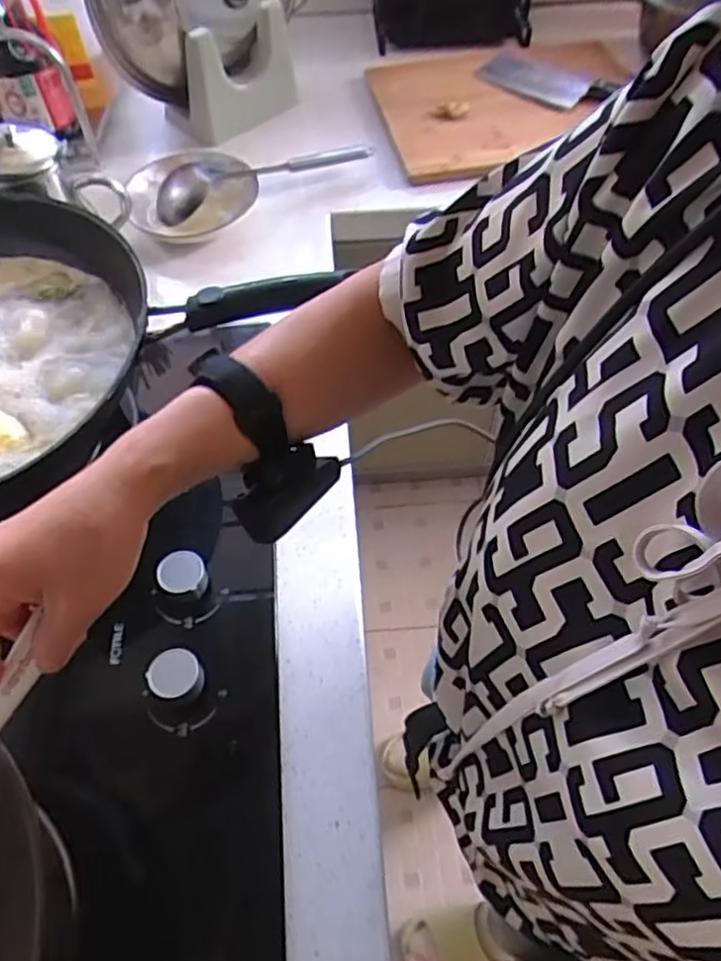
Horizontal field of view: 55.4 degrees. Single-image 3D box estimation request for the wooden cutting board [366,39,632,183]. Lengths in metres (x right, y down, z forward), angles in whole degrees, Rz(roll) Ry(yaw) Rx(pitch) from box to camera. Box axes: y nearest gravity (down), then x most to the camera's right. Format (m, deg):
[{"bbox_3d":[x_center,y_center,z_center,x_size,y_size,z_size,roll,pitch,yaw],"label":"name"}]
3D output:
[{"bbox_3d":[0.217,-0.559,1.004,0.387,0.034,0.260,-11,64,-11],"label":"wooden cutting board"}]

